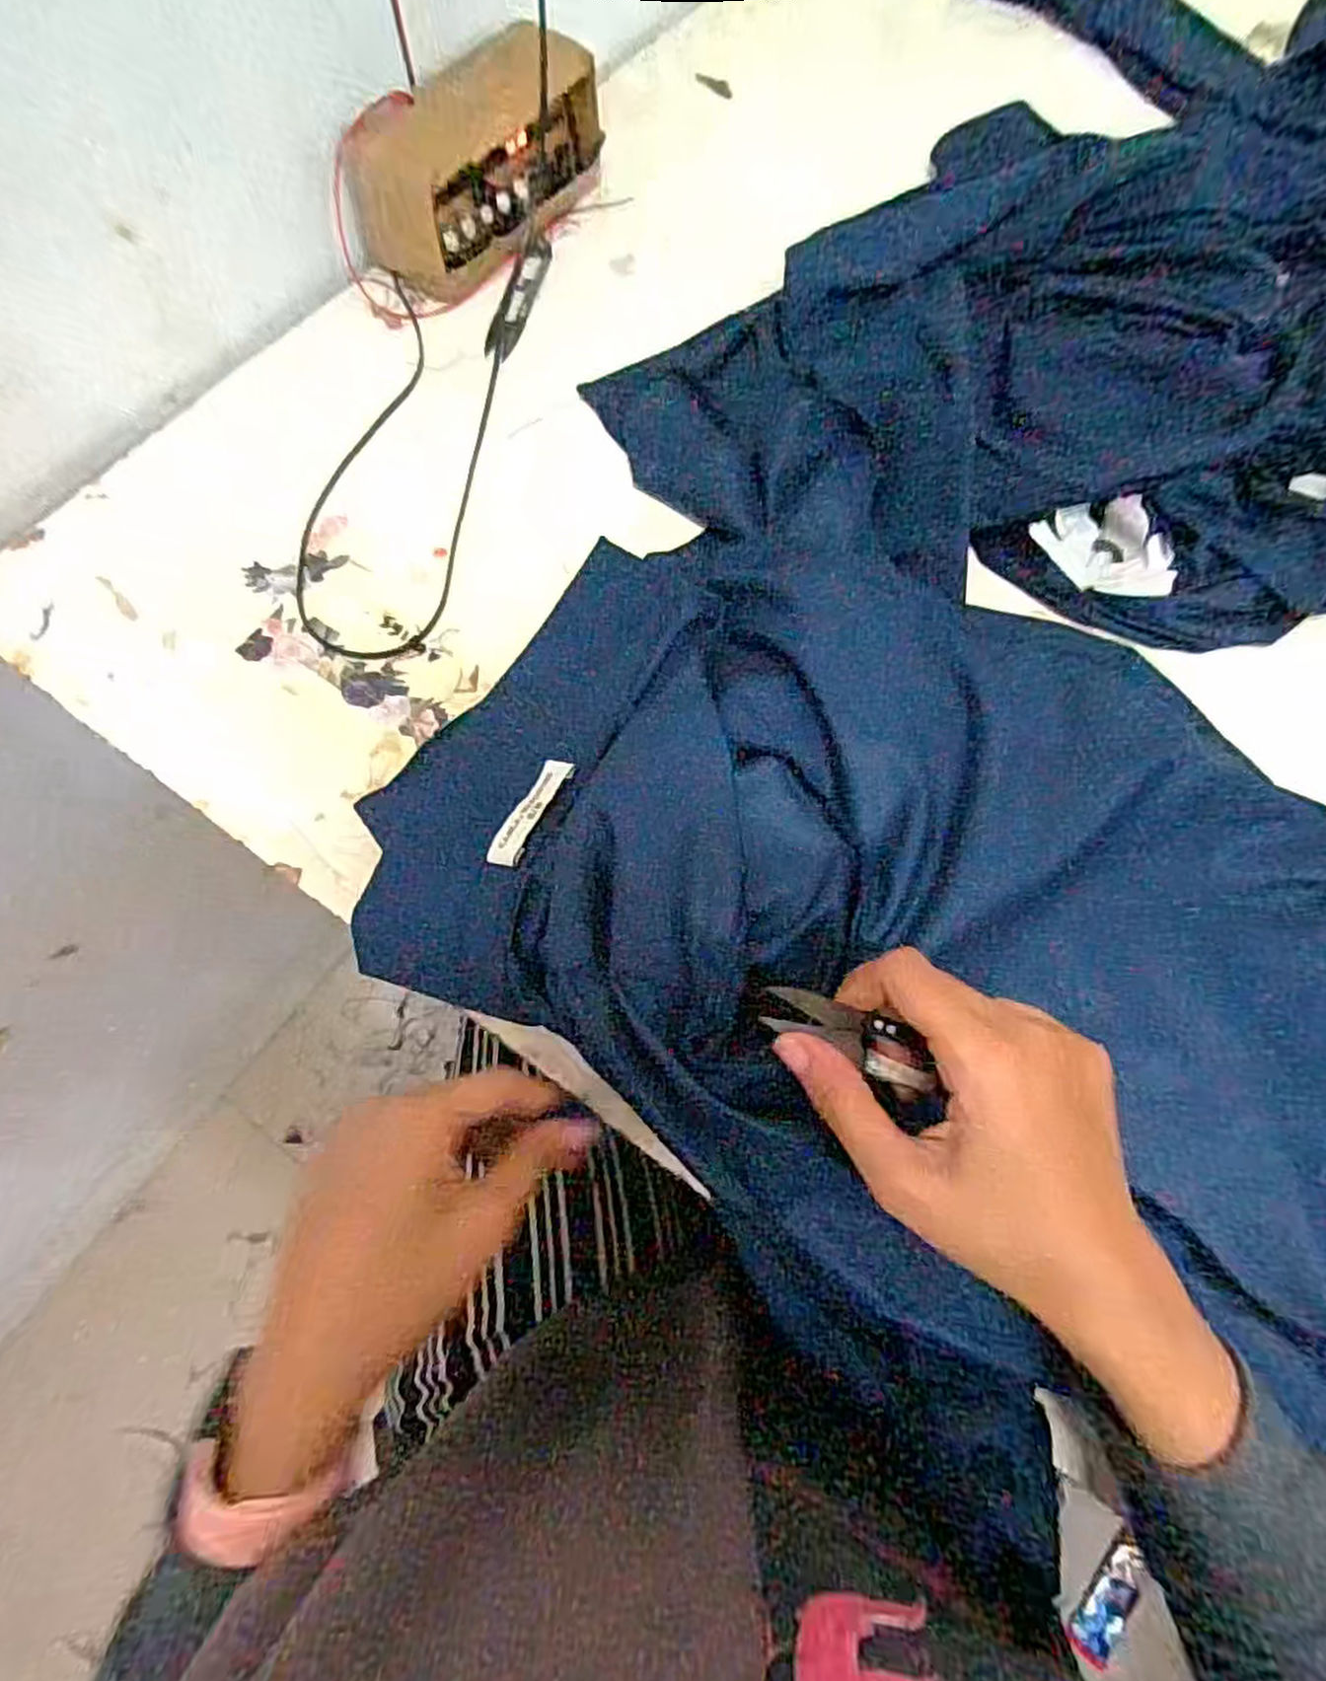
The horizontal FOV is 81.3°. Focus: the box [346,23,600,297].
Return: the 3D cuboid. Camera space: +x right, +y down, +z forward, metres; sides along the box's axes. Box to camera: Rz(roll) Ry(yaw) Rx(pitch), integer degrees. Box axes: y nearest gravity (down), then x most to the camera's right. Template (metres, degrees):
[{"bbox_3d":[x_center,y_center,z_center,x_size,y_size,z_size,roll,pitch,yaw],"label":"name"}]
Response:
[{"bbox_3d":[-0.125,-0.477,0.542,0.076,0.084,0.183,36,74,11],"label":"box"}]

